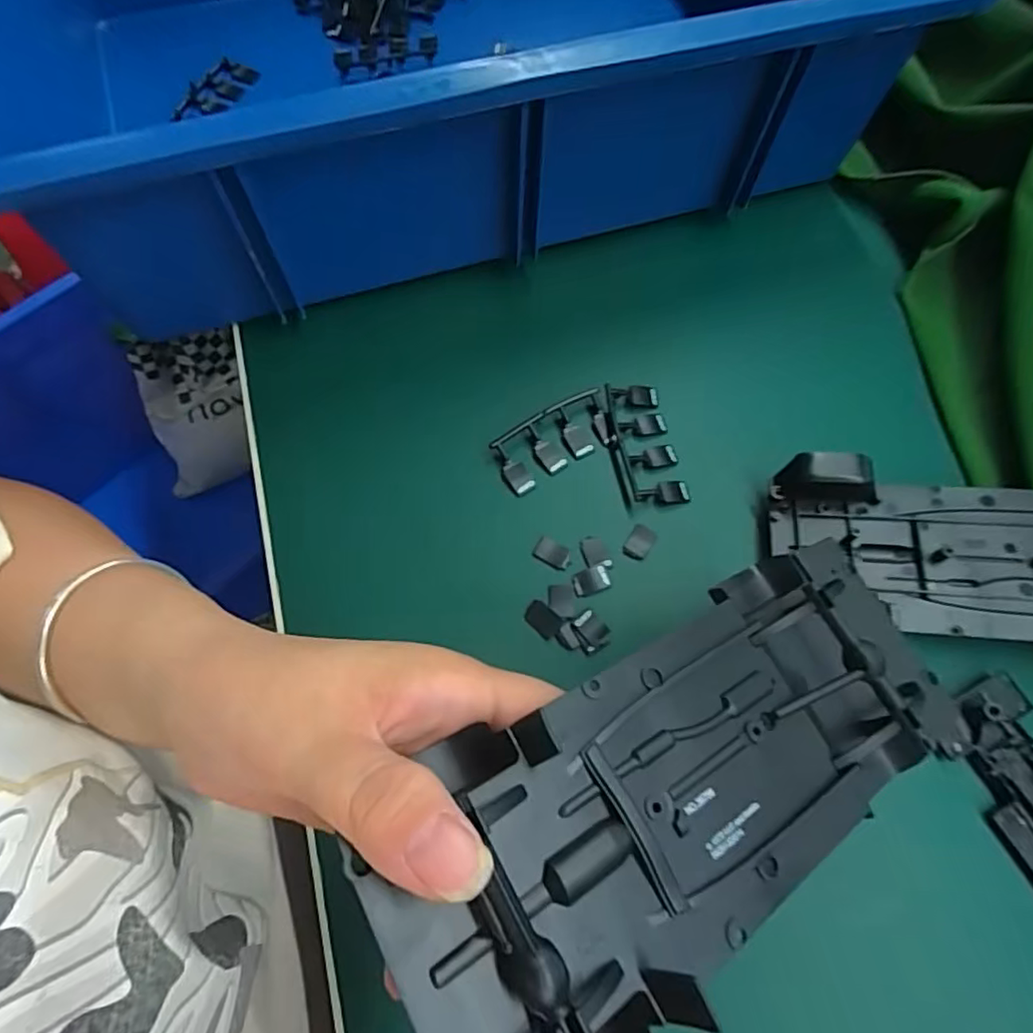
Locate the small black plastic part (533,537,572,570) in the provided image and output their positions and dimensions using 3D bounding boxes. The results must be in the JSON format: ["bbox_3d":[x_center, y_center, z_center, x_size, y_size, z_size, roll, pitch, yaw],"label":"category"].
[{"bbox_3d":[0.017,0.016,0.284,0.017,0.004,0.011,30,70,11],"label":"small black plastic part"}]

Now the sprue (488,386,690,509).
[{"bbox_3d":[0.035,-0.034,0.303,0.088,0.009,0.061,-3,68,-2],"label":"sprue"}]

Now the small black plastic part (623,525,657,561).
[{"bbox_3d":[0.057,0.012,0.288,0.011,0.004,0.017,31,70,11],"label":"small black plastic part"}]

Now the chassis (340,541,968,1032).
[{"bbox_3d":[0.045,0.063,0.156,0.162,0.015,0.069,-25,69,-29],"label":"chassis"}]

